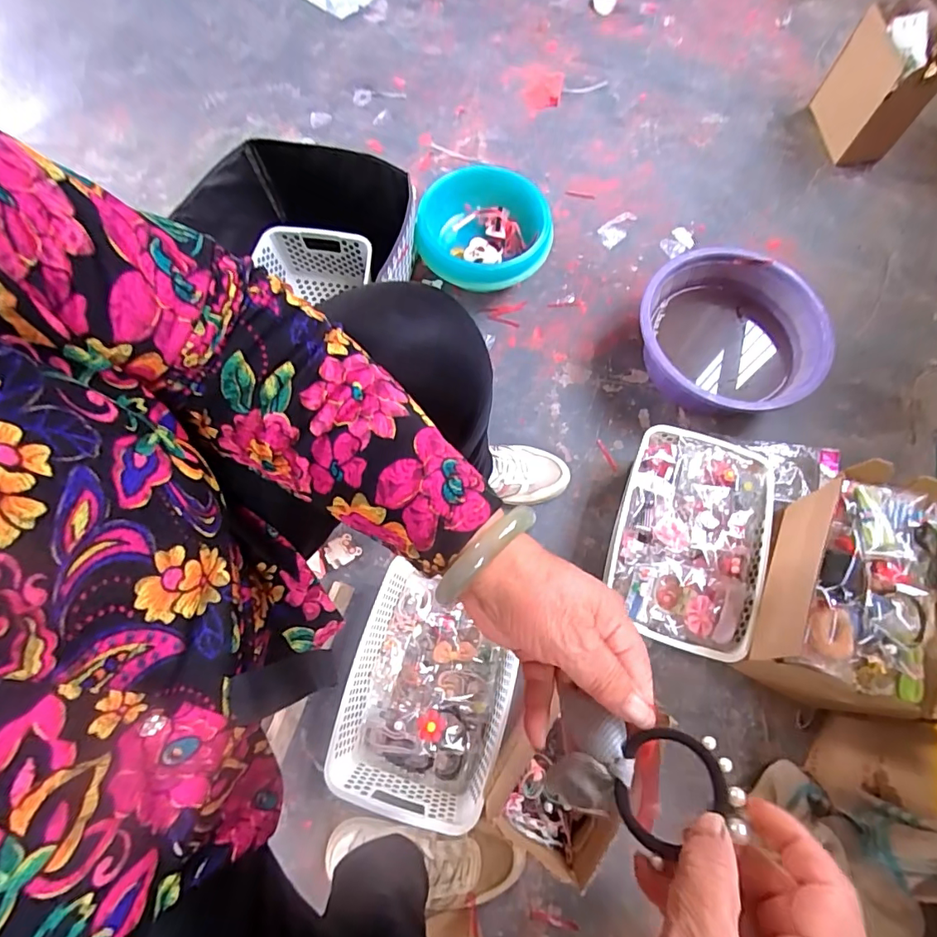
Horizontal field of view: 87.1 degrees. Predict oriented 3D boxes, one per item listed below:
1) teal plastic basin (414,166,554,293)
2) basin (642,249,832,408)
[{"bbox_3d":[0.024,-0.415,0.883,0.221,0.115,0.214,0,71,0],"label":"teal plastic basin"},{"bbox_3d":[0.412,-0.206,0.800,0.274,0.109,0.256,0,71,0],"label":"basin"}]

